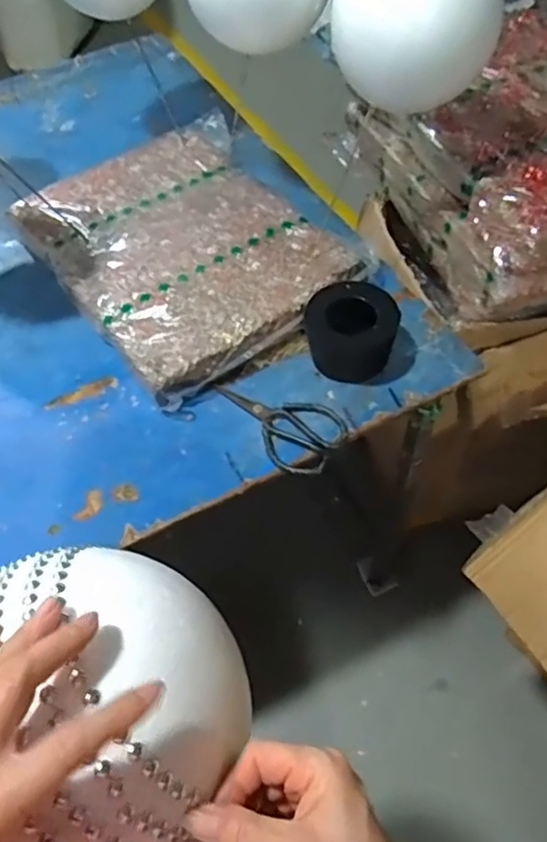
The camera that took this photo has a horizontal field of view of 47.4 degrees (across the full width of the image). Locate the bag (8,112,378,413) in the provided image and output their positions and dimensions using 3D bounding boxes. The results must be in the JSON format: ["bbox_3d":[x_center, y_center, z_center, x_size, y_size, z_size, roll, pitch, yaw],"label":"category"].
[{"bbox_3d":[-0.127,-0.281,0.955,0.402,0.057,0.523,-32,57,-17],"label":"bag"}]

